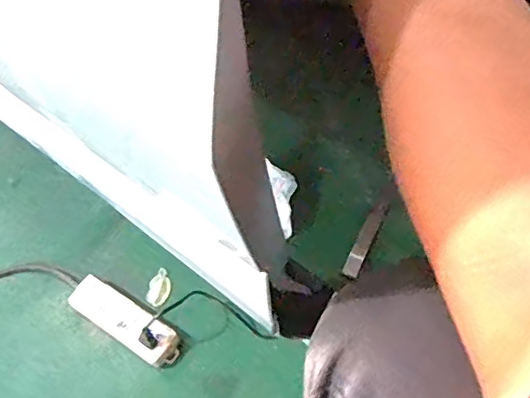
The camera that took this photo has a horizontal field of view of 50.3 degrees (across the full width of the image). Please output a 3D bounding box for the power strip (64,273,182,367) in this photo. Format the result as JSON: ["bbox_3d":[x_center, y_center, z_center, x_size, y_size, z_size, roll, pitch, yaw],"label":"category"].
[{"bbox_3d":[-0.200,0.173,0.807,0.184,0.034,0.057,29,64,21],"label":"power strip"}]

